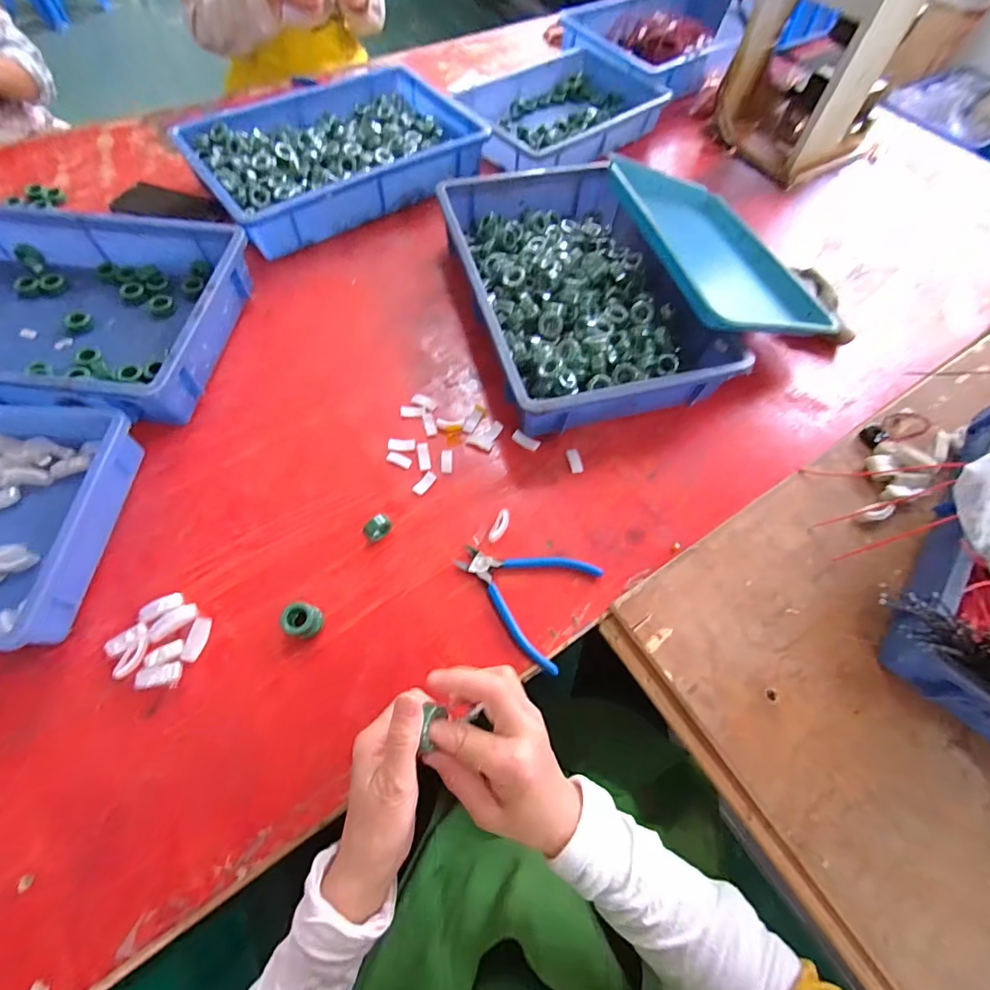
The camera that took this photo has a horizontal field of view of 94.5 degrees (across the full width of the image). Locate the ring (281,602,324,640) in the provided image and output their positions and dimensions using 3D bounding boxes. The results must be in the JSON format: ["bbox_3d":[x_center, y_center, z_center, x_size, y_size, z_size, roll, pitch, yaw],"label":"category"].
[{"bbox_3d":[-0.183,0.121,0.439,0.031,0.028,0.028,-3,61,-4],"label":"ring"}]

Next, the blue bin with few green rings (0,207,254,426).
[{"bbox_3d":[-0.560,-0.234,0.571,0.429,0.077,0.304,5,61,0],"label":"blue bin with few green rings"}]

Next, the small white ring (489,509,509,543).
[{"bbox_3d":[0.005,0.035,0.504,0.014,0.012,0.037,22,62,9],"label":"small white ring"}]

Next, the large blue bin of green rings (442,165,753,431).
[{"bbox_3d":[0.103,-0.287,0.639,0.283,0.087,0.437,-13,62,-10],"label":"large blue bin of green rings"}]

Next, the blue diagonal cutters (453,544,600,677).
[{"bbox_3d":[0.028,0.093,0.477,0.136,0.012,0.118,29,63,13],"label":"blue diagonal cutters"}]

